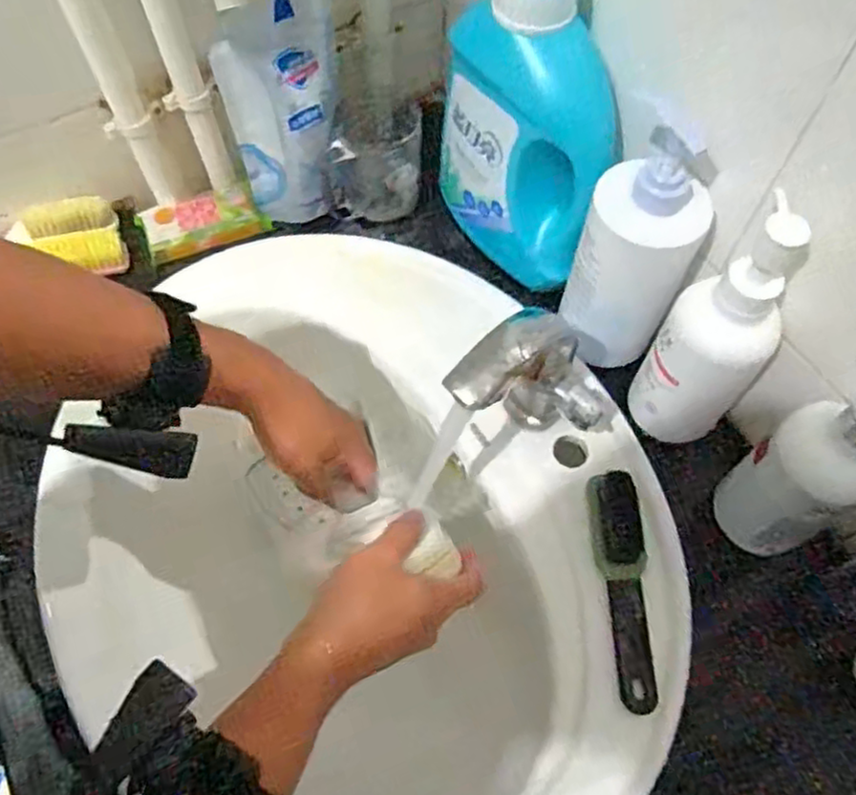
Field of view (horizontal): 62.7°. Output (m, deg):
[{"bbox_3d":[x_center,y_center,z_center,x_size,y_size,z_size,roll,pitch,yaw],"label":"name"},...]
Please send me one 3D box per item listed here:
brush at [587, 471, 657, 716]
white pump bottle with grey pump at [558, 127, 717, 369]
[{"bbox_3d":[0.142,0.134,0.502,0.034,0.019,0.164,-2,62,-1],"label":"brush"},{"bbox_3d":[0.150,-0.098,0.529,0.082,0.180,0.064,27,65,13],"label":"white pump bottle with grey pump"}]

